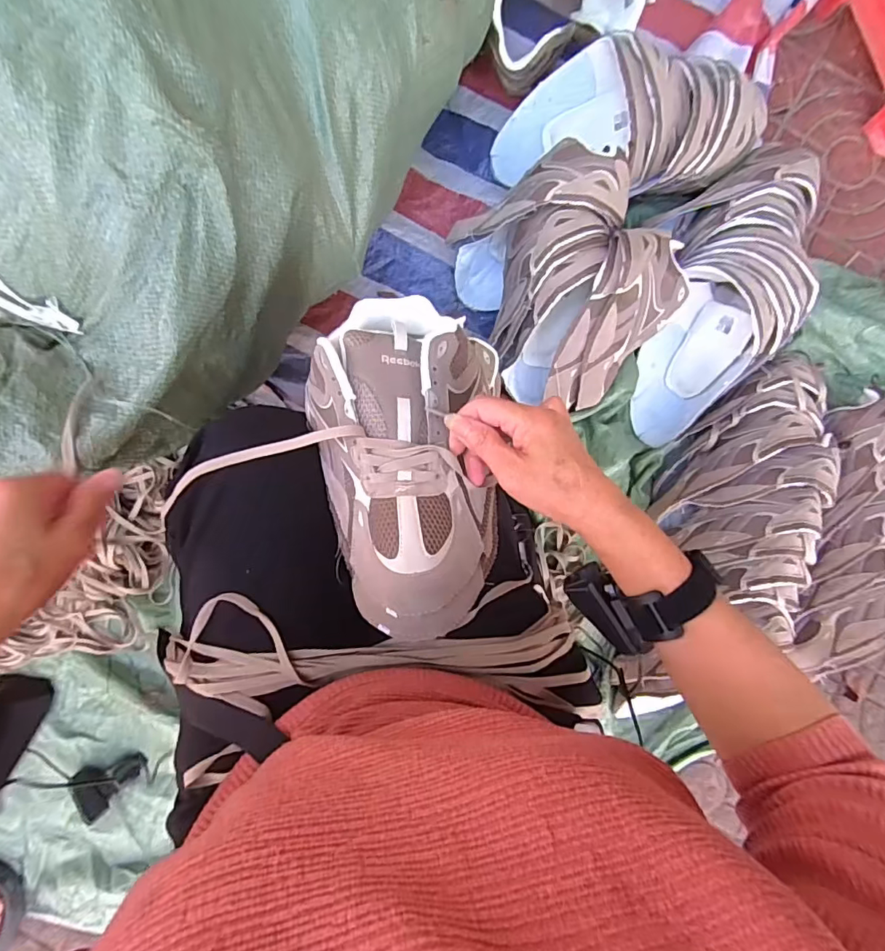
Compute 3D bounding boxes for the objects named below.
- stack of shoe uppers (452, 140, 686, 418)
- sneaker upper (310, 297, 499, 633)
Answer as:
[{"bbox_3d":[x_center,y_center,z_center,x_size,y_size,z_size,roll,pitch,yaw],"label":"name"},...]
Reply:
[{"bbox_3d":[0.172,-0.258,0.719,0.218,0.180,0.291,-29,88,-4],"label":"stack of shoe uppers"},{"bbox_3d":[-0.029,-0.012,0.407,0.147,0.067,0.261,1,87,-2],"label":"sneaker upper"}]

